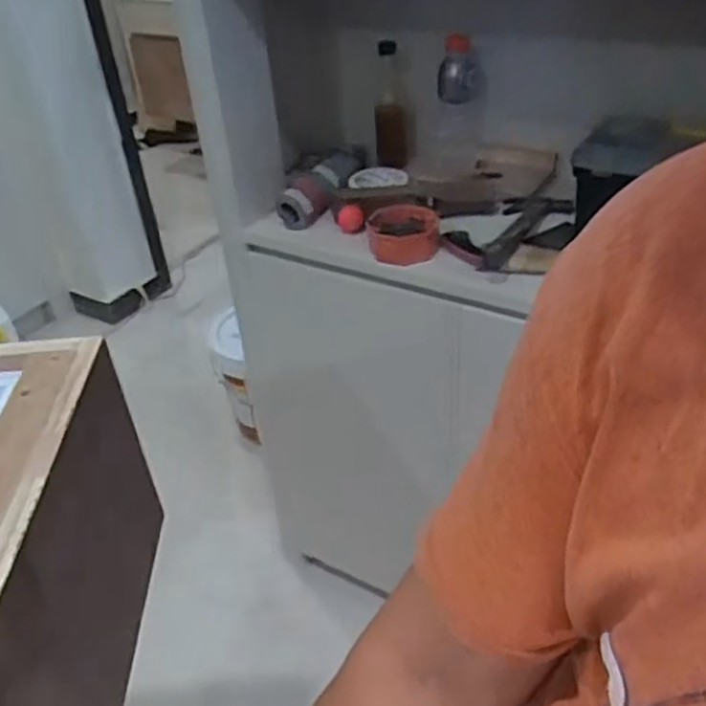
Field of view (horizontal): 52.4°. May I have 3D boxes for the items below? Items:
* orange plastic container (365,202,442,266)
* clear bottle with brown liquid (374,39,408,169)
[{"bbox_3d":[0.072,-0.173,1.035,0.103,0.040,0.112,0,37,6],"label":"orange plastic container"},{"bbox_3d":[0.063,-0.428,1.229,0.056,0.223,0.058,-2,-4,3],"label":"clear bottle with brown liquid"}]

